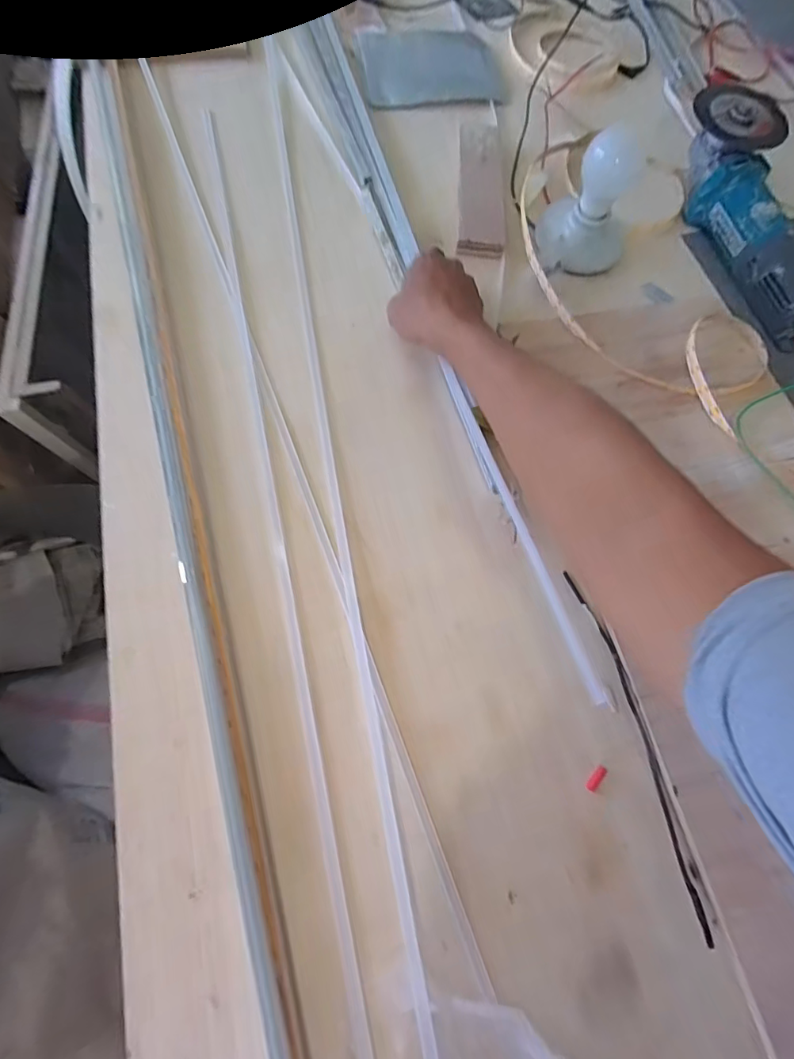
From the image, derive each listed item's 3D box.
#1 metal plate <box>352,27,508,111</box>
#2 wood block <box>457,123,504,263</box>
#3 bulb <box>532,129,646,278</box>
[{"bbox_3d":[0.041,-0.611,0.634,0.177,0.008,0.160,-9,71,-6],"label":"metal plate"},{"bbox_3d":[0.097,-0.399,0.552,0.050,0.010,0.209,4,70,-1],"label":"wood block"},{"bbox_3d":[0.203,-0.335,0.489,0.097,0.094,0.096,23,71,5],"label":"bulb"}]

